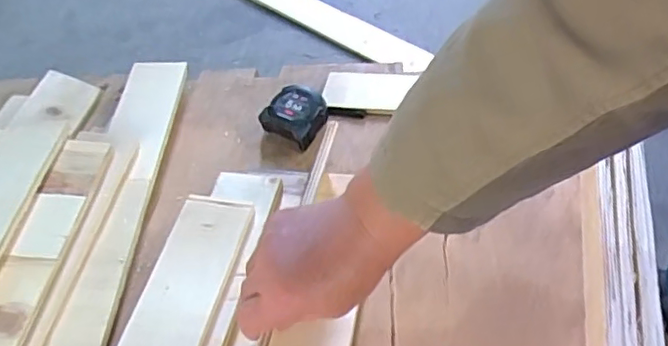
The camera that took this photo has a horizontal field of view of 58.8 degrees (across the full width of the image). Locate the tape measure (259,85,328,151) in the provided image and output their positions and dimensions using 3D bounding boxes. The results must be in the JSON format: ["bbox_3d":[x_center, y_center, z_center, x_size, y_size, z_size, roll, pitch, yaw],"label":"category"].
[{"bbox_3d":[-0.044,-0.070,0.686,0.072,0.032,0.063,30,57,26],"label":"tape measure"}]

